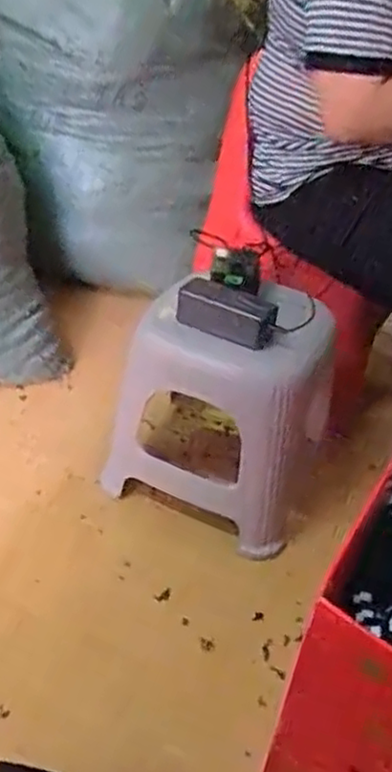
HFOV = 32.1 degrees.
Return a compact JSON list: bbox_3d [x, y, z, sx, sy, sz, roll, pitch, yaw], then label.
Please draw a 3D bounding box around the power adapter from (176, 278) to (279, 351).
[{"bbox_3d":[0.044,-0.099,0.912,0.139,0.055,0.054,27,41,25],"label":"power adapter"}]

